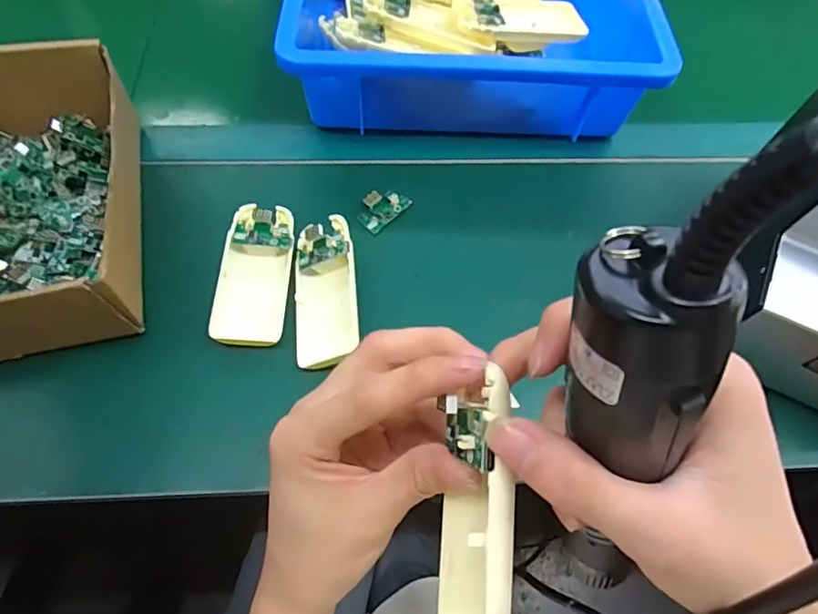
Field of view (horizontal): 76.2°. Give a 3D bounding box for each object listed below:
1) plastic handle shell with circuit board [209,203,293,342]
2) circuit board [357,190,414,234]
[{"bbox_3d":[-0.104,-0.023,0.360,0.045,0.020,0.100,3,62,-2],"label":"plastic handle shell with circuit board"},{"bbox_3d":[-0.020,-0.075,0.392,0.041,0.004,0.026,-43,88,-18],"label":"circuit board"}]

